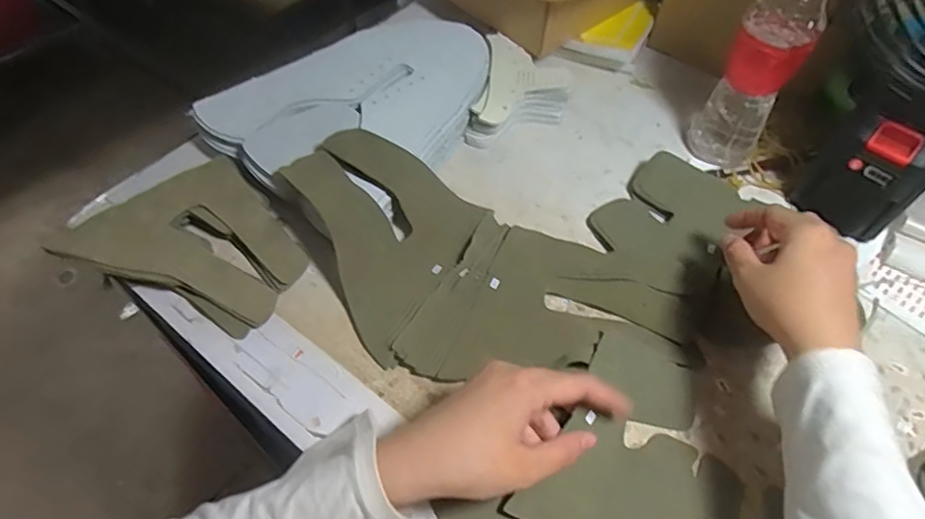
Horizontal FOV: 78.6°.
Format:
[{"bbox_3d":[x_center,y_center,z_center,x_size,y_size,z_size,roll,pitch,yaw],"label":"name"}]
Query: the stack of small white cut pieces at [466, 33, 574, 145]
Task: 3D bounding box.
[{"bbox_3d":[0.058,-0.162,0.553,0.088,0.038,0.123,11,55,7],"label":"stack of small white cut pieces"}]

